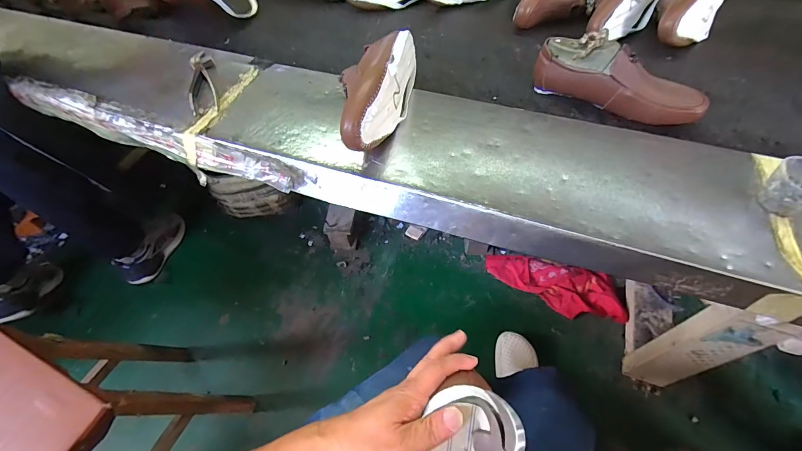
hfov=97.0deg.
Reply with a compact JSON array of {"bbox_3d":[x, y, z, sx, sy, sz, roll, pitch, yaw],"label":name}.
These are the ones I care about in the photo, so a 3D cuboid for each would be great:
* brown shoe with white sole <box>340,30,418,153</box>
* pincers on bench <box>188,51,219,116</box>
[{"bbox_3d":[-0.031,-0.212,0.551,0.084,0.101,0.255,4,55,7],"label":"brown shoe with white sole"},{"bbox_3d":[-0.372,-0.275,0.664,0.045,0.017,0.193,-18,56,-8],"label":"pincers on bench"}]

